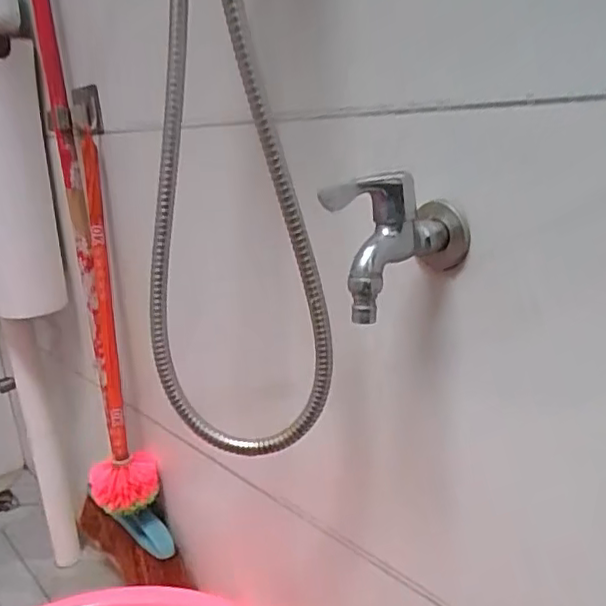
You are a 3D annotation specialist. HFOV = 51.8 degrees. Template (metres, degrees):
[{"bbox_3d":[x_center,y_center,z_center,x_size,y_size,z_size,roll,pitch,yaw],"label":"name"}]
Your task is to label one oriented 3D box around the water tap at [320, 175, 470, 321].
[{"bbox_3d":[0.063,-0.039,0.401,0.108,0.084,0.039,-19,22,-40],"label":"water tap"}]

